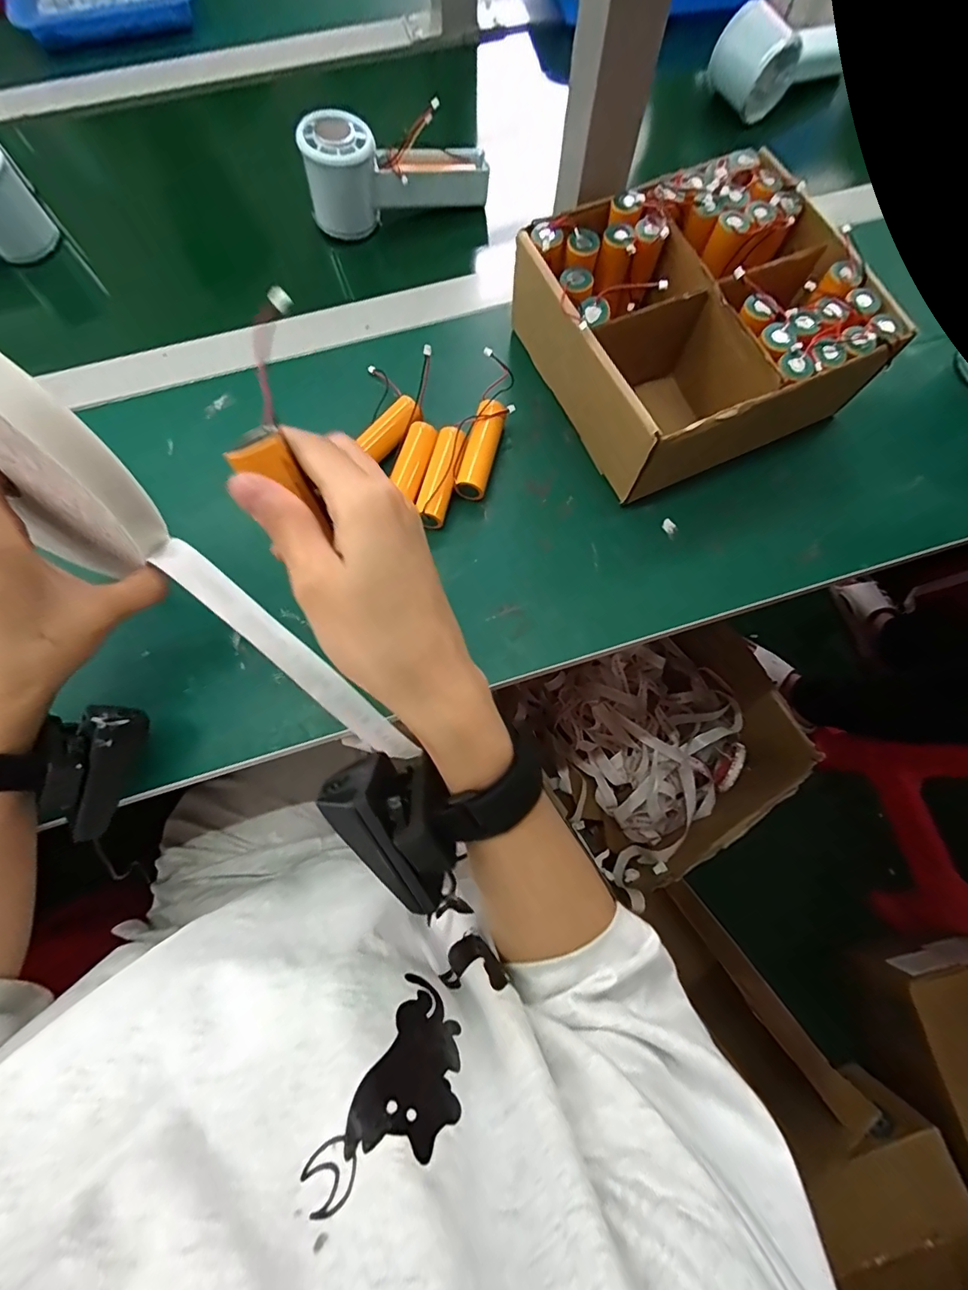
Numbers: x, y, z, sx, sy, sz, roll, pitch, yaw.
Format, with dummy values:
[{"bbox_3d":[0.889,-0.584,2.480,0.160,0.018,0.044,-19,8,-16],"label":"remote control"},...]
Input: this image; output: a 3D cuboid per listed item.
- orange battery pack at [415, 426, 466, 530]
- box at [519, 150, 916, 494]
[{"bbox_3d":[-0.031,-0.119,0.339,0.022,0.016,0.071,12,75,1],"label":"orange battery pack"},{"bbox_3d":[0.147,-0.231,0.346,0.198,0.079,0.189,-23,77,-8],"label":"box"}]

